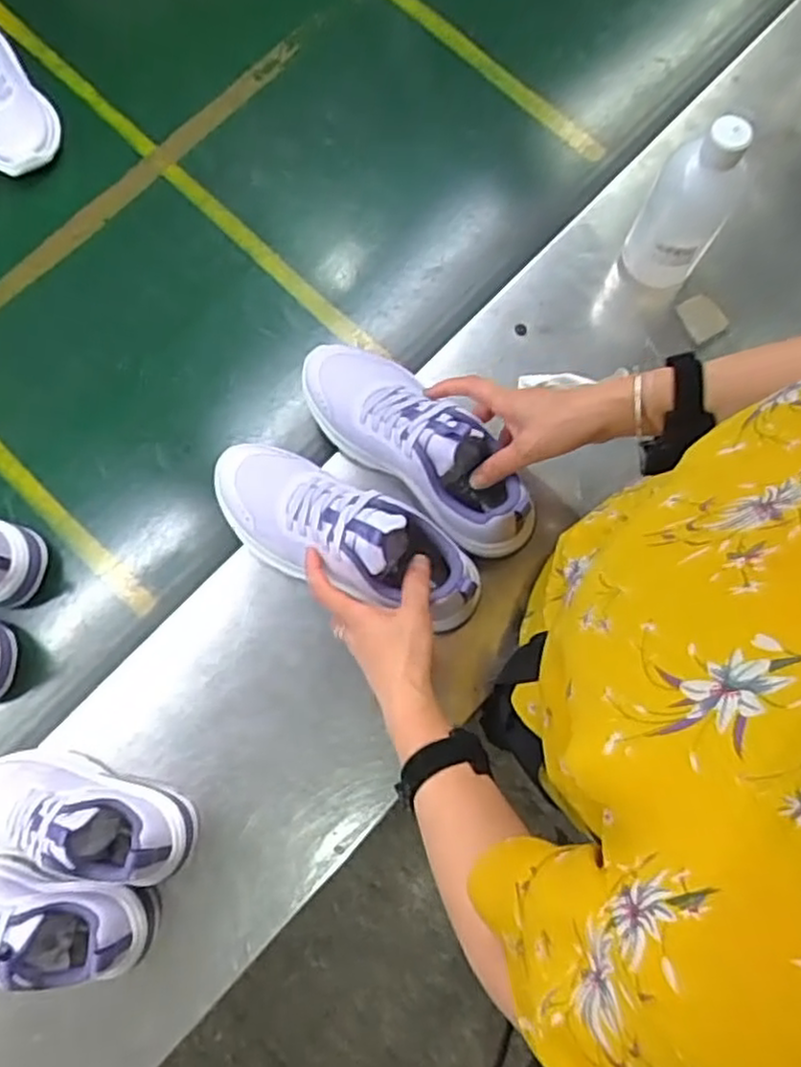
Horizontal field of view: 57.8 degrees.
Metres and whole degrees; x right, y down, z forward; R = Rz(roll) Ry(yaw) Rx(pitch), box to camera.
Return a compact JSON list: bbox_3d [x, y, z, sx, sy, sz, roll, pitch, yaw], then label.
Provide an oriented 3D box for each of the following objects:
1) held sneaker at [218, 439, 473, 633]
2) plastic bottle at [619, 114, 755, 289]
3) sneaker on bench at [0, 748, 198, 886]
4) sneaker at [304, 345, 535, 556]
[{"bbox_3d":[-0.059,-0.002,0.642,0.268,0.111,0.089,24,77,21],"label":"held sneaker"},{"bbox_3d":[0.273,-0.309,0.712,0.074,0.211,0.061,28,79,4],"label":"plastic bottle"},{"bbox_3d":[-0.272,0.231,0.603,0.199,0.100,0.077,16,78,2],"label":"sneaker on bench"},{"bbox_3d":[0.012,-0.090,0.662,0.085,0.117,0.260,-43,68,-10],"label":"sneaker"}]

